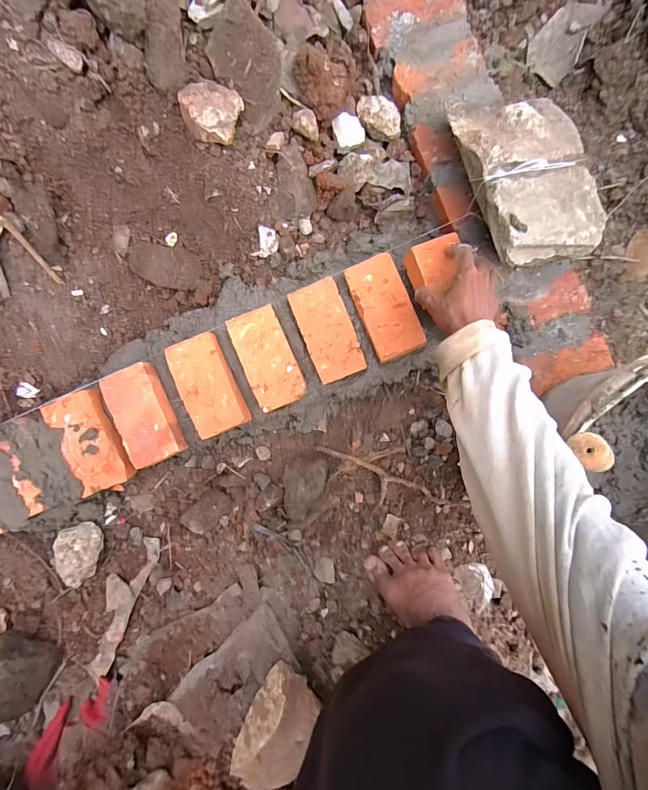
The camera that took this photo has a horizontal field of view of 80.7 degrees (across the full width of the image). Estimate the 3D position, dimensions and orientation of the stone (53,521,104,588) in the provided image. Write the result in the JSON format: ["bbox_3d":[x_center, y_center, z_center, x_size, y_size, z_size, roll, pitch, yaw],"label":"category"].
[{"bbox_3d":[-0.425,0.279,0.665,0.082,0.043,0.109,-11,91,0],"label":"stone"}]

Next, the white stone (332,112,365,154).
[{"bbox_3d":[0.039,-0.404,0.590,0.044,0.017,0.052,-12,91,0],"label":"white stone"}]

